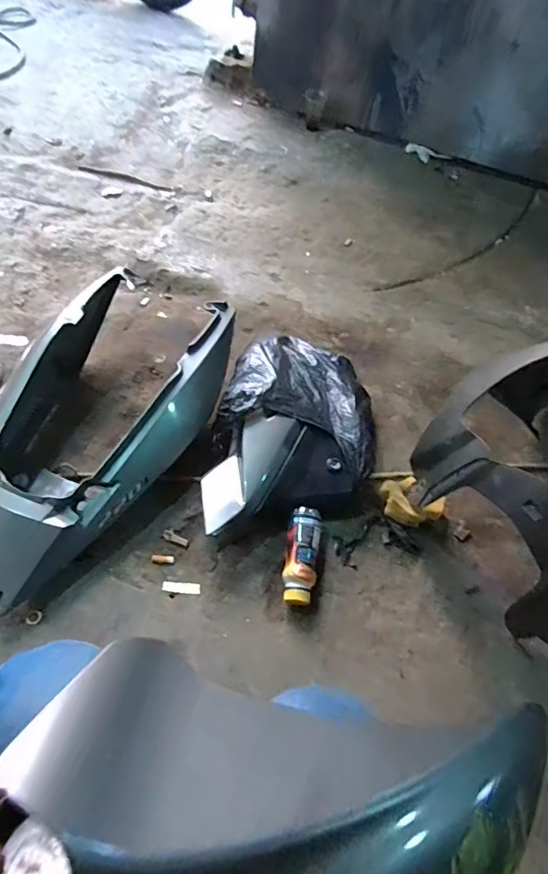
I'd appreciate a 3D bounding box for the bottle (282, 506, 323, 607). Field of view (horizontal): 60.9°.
[{"bbox_3d":[0.044,0.185,0.731,0.052,0.052,0.147,10,57,1],"label":"bottle"}]

